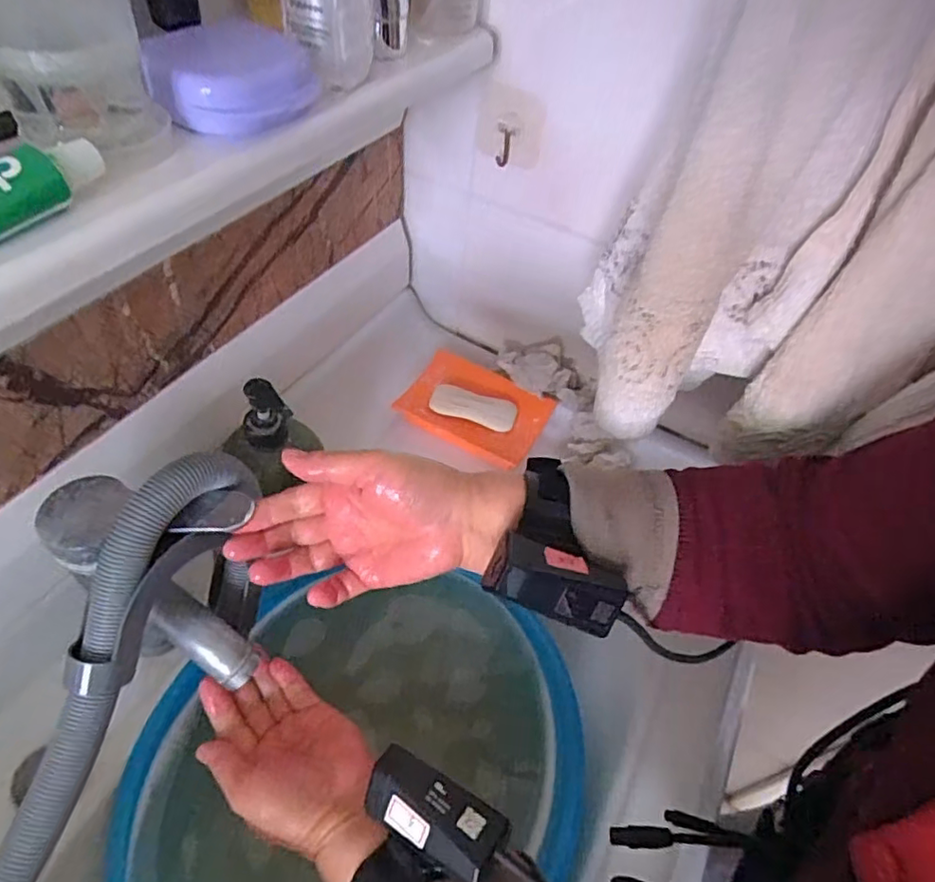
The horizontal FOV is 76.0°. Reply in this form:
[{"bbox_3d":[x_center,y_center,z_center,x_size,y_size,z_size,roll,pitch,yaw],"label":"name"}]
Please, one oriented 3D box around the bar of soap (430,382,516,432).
[{"bbox_3d":[0.007,-0.037,0.603,0.086,0.010,0.034,16,50,7],"label":"bar of soap"}]

